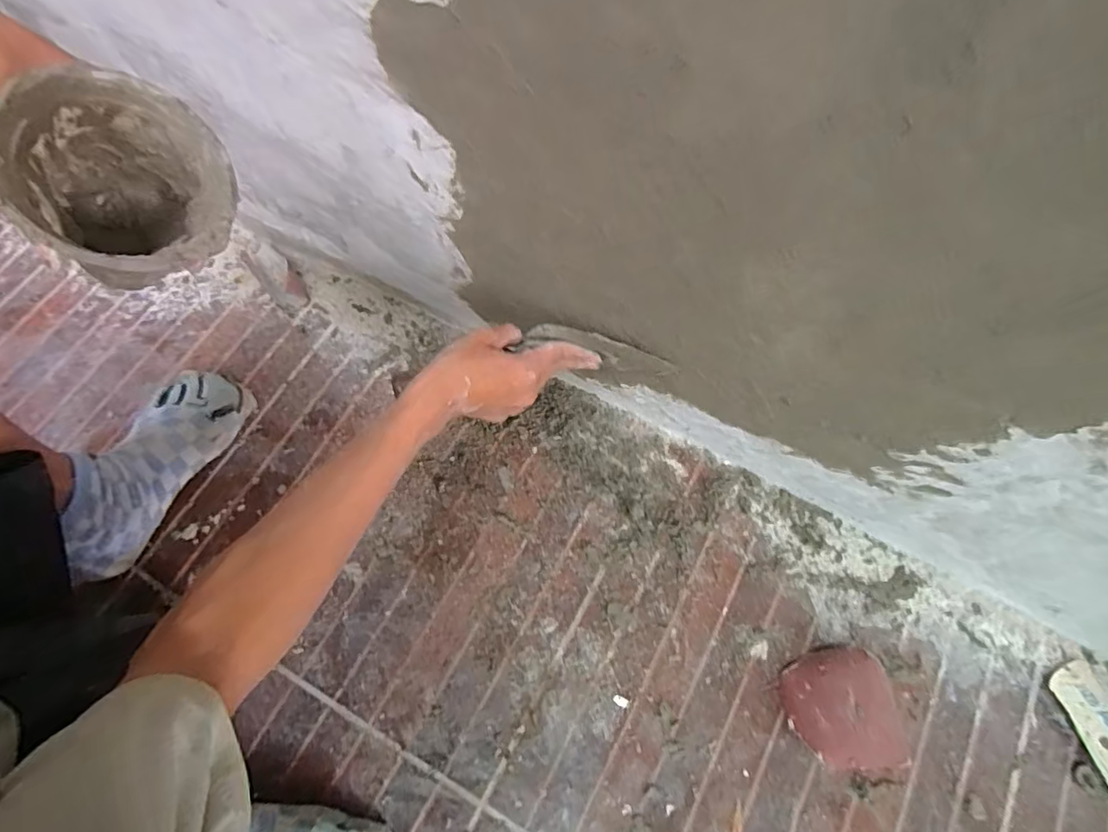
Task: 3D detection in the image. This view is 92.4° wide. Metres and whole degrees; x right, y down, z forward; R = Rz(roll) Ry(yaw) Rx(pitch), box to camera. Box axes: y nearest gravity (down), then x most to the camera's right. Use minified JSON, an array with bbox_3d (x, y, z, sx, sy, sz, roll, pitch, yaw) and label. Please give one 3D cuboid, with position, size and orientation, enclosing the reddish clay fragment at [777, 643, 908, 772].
[{"bbox_3d":[0.254,0.263,0.465,0.087,0.034,0.099,-18,71,-7],"label":"reddish clay fragment"}]

